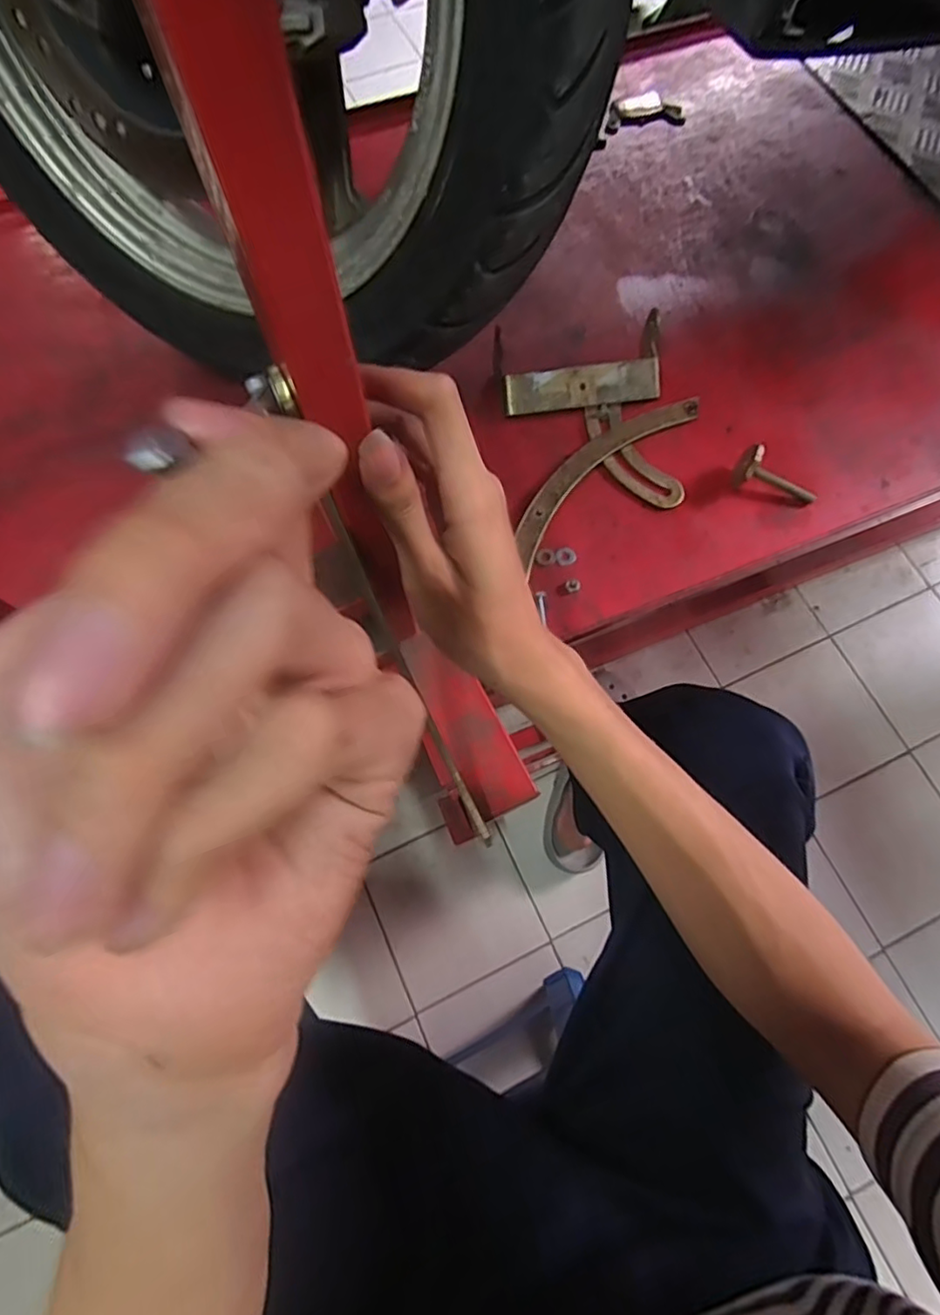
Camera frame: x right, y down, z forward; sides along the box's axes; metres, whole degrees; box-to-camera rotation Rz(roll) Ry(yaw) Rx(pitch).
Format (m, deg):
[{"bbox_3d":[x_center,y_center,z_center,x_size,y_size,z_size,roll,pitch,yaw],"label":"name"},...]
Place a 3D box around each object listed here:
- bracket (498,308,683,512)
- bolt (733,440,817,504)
[{"bbox_3d":[0.094,-0.186,0.462,0.126,0.036,0.148,-7,70,-3],"label":"bracket"},{"bbox_3d":[0.235,-0.134,0.450,0.067,0.028,0.022,21,71,-11],"label":"bolt"}]

